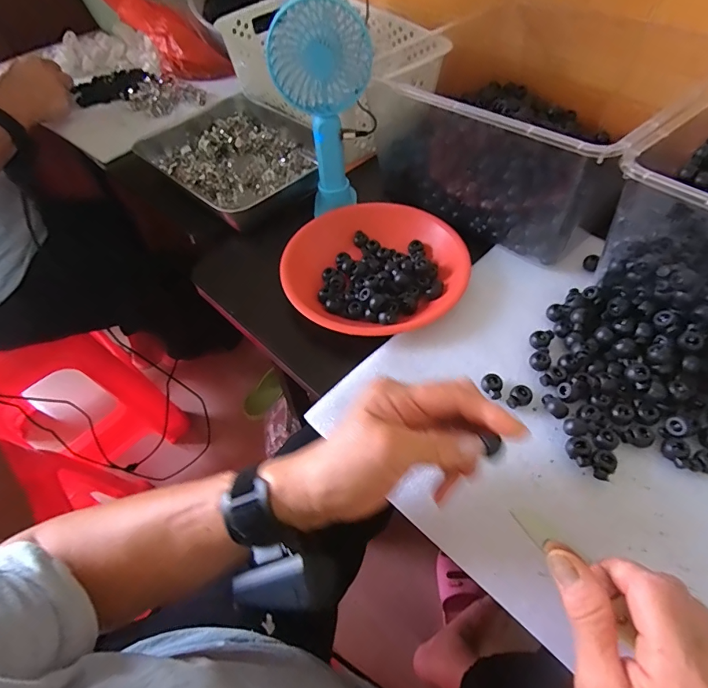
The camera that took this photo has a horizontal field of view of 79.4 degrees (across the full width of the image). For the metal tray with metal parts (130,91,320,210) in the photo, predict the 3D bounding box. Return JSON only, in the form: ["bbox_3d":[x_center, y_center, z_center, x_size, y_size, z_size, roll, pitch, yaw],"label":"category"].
[{"bbox_3d":[-0.174,-0.284,0.626,0.207,0.042,0.205,31,62,24],"label":"metal tray with metal parts"}]

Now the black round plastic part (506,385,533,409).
[{"bbox_3d":[0.139,0.045,0.361,0.022,0.010,0.015,-17,55,-8],"label":"black round plastic part"}]

